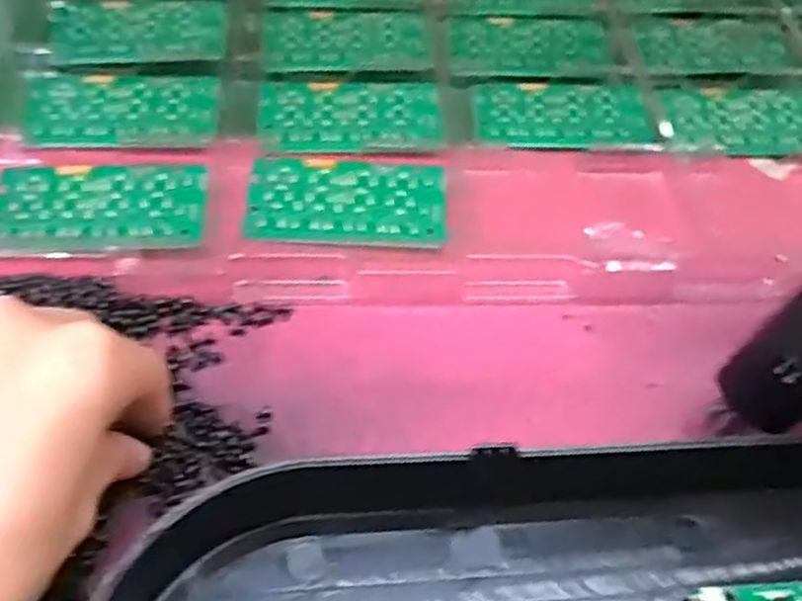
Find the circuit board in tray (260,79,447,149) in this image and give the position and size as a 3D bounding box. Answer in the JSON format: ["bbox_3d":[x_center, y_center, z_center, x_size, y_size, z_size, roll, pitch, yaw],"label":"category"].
[{"bbox_3d":[-0.026,-0.099,0.407,0.094,0.005,0.051,-2,52,-6],"label":"circuit board in tray"}]

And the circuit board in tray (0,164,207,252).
[{"bbox_3d":[-0.135,-0.043,0.347,0.091,0.007,0.048,-2,52,-7],"label":"circuit board in tray"}]

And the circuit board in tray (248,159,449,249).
[{"bbox_3d":[-0.025,-0.047,0.362,0.092,0.007,0.046,2,52,-3],"label":"circuit board in tray"}]

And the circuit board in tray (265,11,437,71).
[{"bbox_3d":[-0.030,-0.153,0.453,0.093,0.006,0.054,-2,52,-6],"label":"circuit board in tray"}]

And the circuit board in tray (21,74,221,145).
[{"bbox_3d":[-0.142,-0.099,0.392,0.095,0.005,0.054,-3,52,-7],"label":"circuit board in tray"}]

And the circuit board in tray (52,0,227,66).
[{"bbox_3d":[-0.148,-0.153,0.436,0.094,0.004,0.063,-2,52,-7],"label":"circuit board in tray"}]

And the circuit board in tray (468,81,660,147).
[{"bbox_3d":[0.089,-0.105,0.424,0.097,0.004,0.053,-3,52,-7],"label":"circuit board in tray"}]

